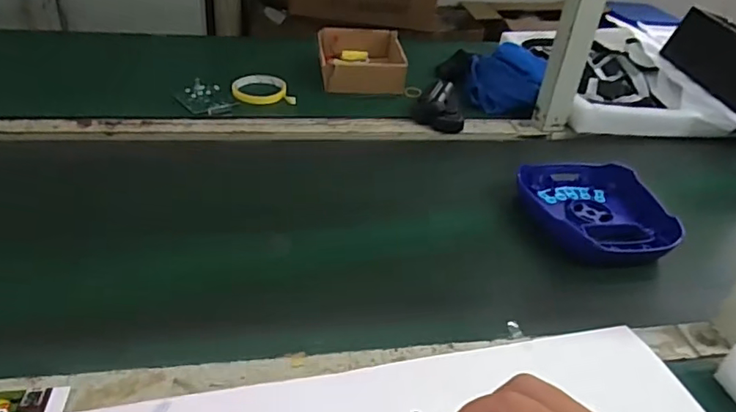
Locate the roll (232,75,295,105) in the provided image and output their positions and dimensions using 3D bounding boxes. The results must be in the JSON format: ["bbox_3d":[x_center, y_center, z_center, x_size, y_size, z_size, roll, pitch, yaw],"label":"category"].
[{"bbox_3d":[-0.174,-0.190,0.911,0.094,0.018,0.098,-4,36,-15],"label":"roll"}]

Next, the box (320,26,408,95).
[{"bbox_3d":[-0.013,-0.259,0.979,0.139,0.053,0.172,0,35,-8],"label":"box"}]

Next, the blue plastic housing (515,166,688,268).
[{"bbox_3d":[0.280,0.006,0.678,0.153,0.040,0.189,-2,35,-12],"label":"blue plastic housing"}]

